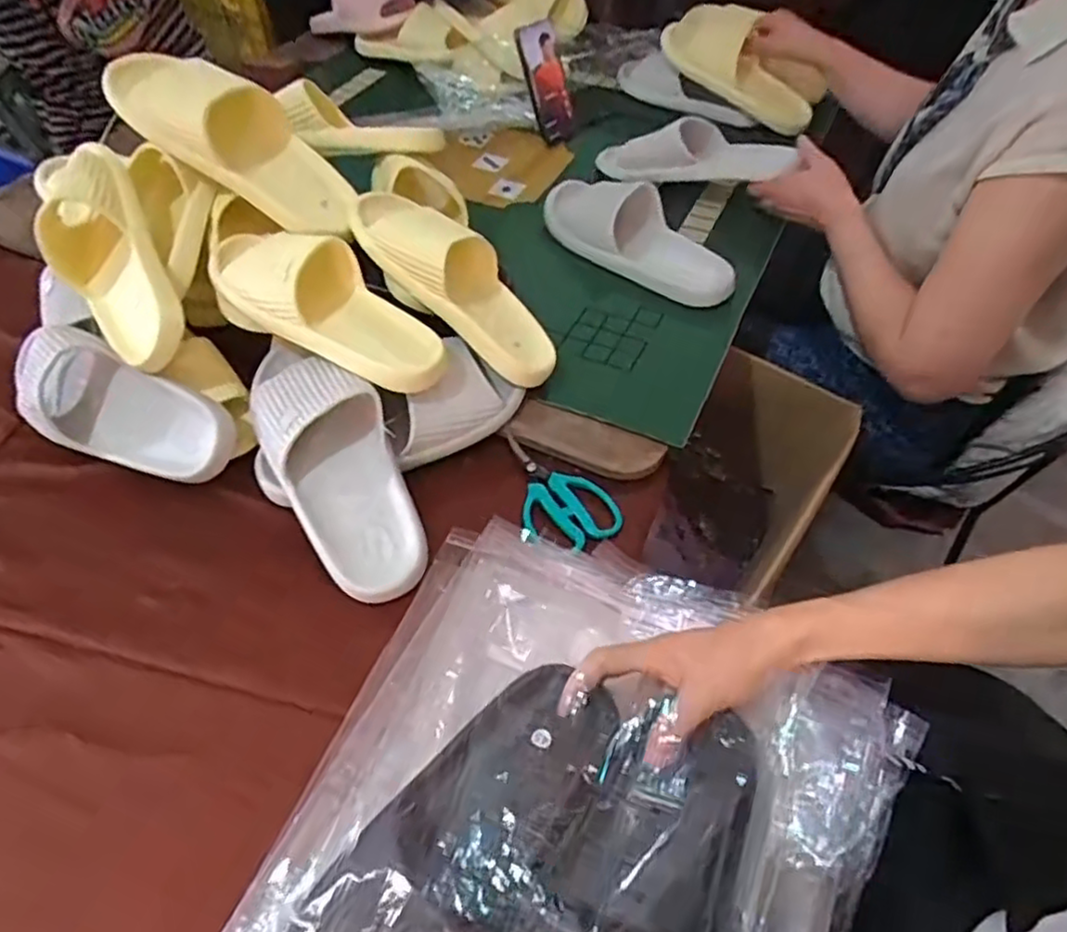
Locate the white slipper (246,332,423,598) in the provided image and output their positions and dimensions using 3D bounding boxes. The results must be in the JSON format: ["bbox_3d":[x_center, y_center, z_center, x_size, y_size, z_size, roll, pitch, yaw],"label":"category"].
[{"bbox_3d":[-0.173,-0.005,0.611,0.101,0.070,0.257,-25,78,-19],"label":"white slipper"}]

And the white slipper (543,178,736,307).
[{"bbox_3d":[0.127,-0.284,0.856,0.097,0.071,0.252,-37,61,-26],"label":"white slipper"}]

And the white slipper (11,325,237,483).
[{"bbox_3d":[-0.397,-0.060,0.656,0.265,0.075,0.106,23,95,11],"label":"white slipper"}]

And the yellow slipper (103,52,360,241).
[{"bbox_3d":[-0.279,-0.314,0.681,0.248,0.079,0.087,32,52,-15],"label":"yellow slipper"}]

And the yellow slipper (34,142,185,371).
[{"bbox_3d":[-0.399,-0.198,0.651,0.098,0.067,0.248,-27,80,-20],"label":"yellow slipper"}]

